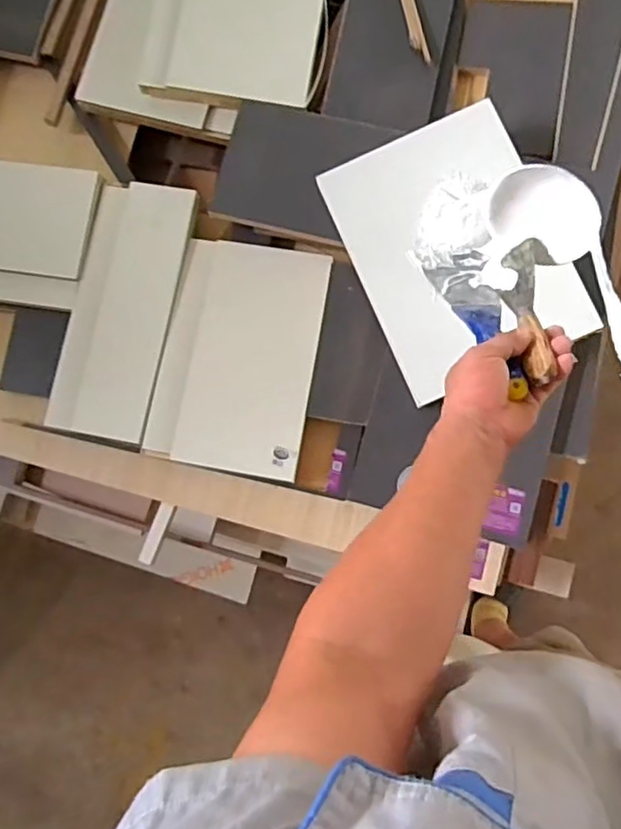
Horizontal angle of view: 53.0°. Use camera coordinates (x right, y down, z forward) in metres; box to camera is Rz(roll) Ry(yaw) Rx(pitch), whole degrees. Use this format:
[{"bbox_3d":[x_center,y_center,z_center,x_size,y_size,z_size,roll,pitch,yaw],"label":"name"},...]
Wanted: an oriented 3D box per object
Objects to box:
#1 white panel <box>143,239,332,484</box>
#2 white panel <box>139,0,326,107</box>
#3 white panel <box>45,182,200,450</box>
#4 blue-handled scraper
[{"bbox_3d":[-0.102,-0.087,0.903,0.216,0.018,0.331,9,85,8],"label":"white panel"},{"bbox_3d":[-0.111,-0.636,0.977,0.266,0.018,0.306,10,85,8],"label":"white panel"},{"bbox_3d":[-0.283,-0.156,0.920,0.154,0.020,0.389,10,85,8],"label":"white panel"},{"bbox_3d":[0.166,-0.100,0.615,0.066,0.017,0.203,-12,47,3],"label":"blue-handled scraper"}]

